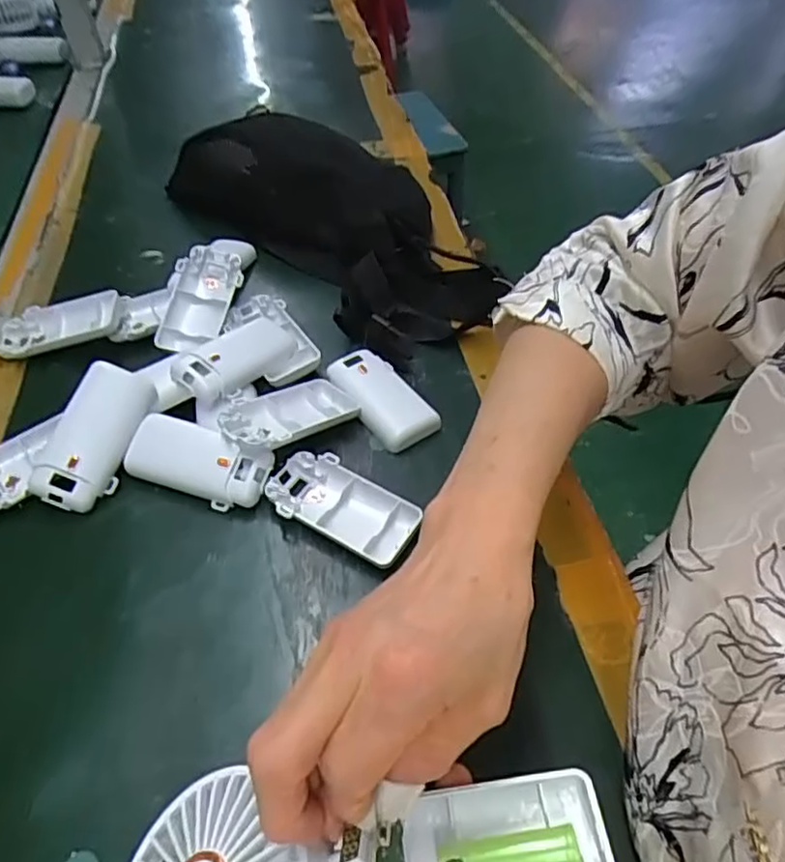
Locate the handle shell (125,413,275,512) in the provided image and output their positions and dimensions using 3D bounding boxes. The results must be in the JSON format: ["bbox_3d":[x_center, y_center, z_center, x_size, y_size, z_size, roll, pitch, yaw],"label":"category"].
[{"bbox_3d":[-0.124,0.018,0.401,0.094,0.026,0.039,16,50,14],"label":"handle shell"}]

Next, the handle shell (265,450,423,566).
[{"bbox_3d":[-0.031,0.047,0.392,0.097,0.016,0.050,22,52,19],"label":"handle shell"}]

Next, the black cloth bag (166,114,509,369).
[{"bbox_3d":[-0.047,-0.201,0.568,0.171,0.064,0.363,-32,55,-25],"label":"black cloth bag"}]

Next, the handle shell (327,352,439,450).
[{"bbox_3d":[-0.007,-0.027,0.457,0.044,0.013,0.092,-26,53,-21],"label":"handle shell"}]

